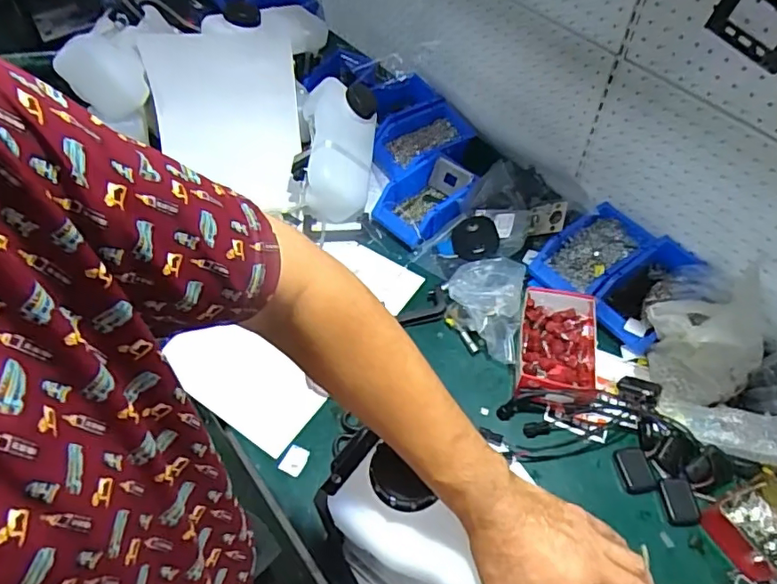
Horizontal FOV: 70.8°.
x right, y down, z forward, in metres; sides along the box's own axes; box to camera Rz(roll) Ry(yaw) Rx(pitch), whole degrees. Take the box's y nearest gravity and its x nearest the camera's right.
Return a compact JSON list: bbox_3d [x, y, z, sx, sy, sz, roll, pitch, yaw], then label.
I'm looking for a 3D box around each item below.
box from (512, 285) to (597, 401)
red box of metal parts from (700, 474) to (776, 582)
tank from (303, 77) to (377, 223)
[{"bbox_3d":[0.263,0.083,0.851,0.123,0.053,0.191,10,54,7],"label":"box"},{"bbox_3d":[0.487,0.304,0.712,0.121,0.036,0.102,-23,57,-16],"label":"red box of metal parts"},{"bbox_3d":[-0.098,-0.270,1.009,0.137,0.098,0.271,2,77,2],"label":"tank"}]

